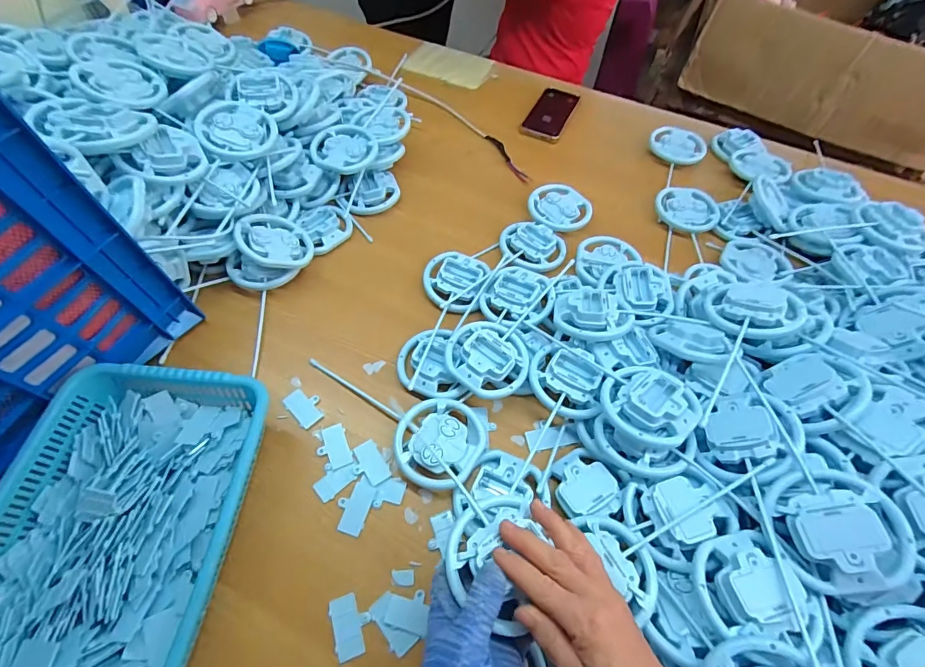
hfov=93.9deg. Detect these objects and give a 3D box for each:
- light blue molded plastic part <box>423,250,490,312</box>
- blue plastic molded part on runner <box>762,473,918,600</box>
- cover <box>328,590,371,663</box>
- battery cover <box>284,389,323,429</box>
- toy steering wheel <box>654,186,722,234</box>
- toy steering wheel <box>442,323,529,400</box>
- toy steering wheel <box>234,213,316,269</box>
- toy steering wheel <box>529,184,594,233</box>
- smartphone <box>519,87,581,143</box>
[{"bbox_3d":[-0.012,-0.073,0.633,0.091,0.030,0.099,1,56,-2],"label":"light blue molded plastic part"},{"bbox_3d":[0.328,0.171,0.378,0.095,0.034,0.097,-14,58,11],"label":"blue plastic molded part on runner"},{"bbox_3d":[-0.107,0.281,0.416,0.035,0.006,0.051,-15,60,-12],"label":"cover"},{"bbox_3d":[-0.193,0.089,0.531,0.036,0.004,0.051,-38,67,-23],"label":"battery cover"},{"bbox_3d":[0.382,-0.212,0.740,0.100,0.021,0.100,1,56,-2],"label":"toy steering wheel"},{"bbox_3d":[0.031,0.025,0.535,0.099,0.026,0.102,-4,56,-5],"label":"toy steering wheel"},{"bbox_3d":[-0.266,-0.132,0.611,0.090,0.017,0.101,50,38,8],"label":"toy steering wheel"},{"bbox_3d":[0.159,-0.207,0.720,0.091,0.021,0.100,1,56,-2],"label":"toy steering wheel"},{"bbox_3d":[0.184,-0.457,0.898,0.083,0.013,0.171,22,58,12],"label":"smartphone"}]

